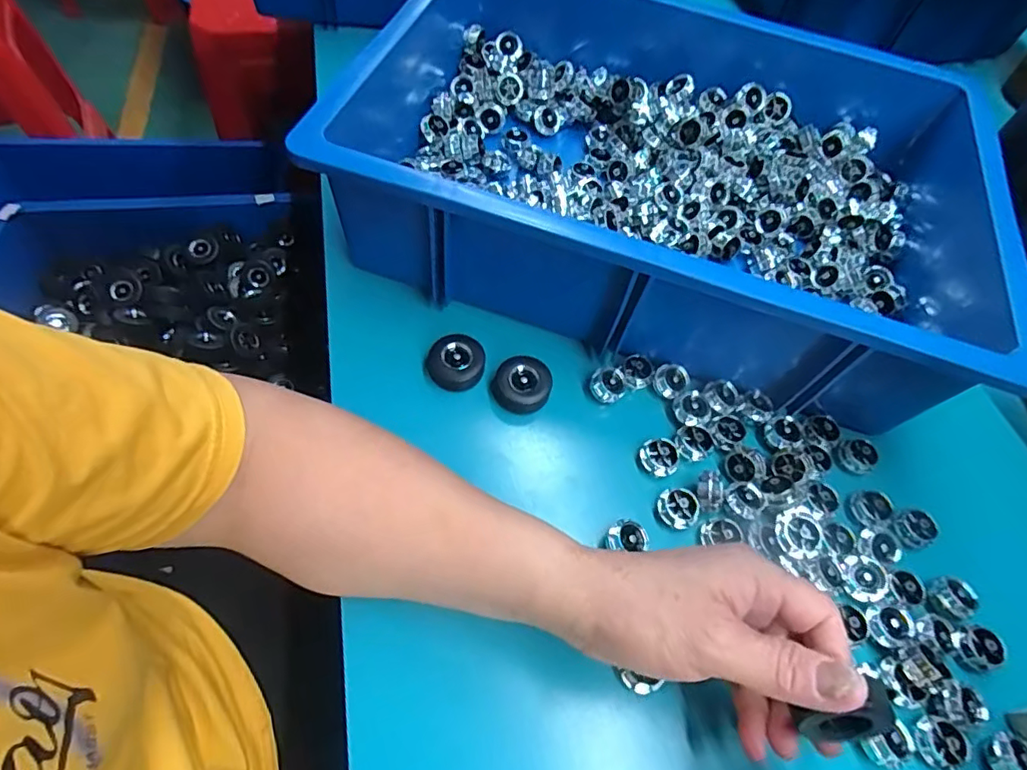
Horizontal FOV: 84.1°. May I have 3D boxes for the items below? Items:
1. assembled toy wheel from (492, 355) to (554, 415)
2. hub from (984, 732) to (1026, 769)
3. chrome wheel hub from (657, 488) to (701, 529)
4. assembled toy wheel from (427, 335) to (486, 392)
[{"bbox_3d":[0.007,0.001,0.382,0.038,0.018,0.036,2,60,-3],"label":"assembled toy wheel"},{"bbox_3d":[0.262,0.196,0.296,0.020,0.014,0.025,3,60,-3],"label":"hub"},{"bbox_3d":[0.101,0.076,0.350,0.023,0.014,0.024,2,60,-3],"label":"chrome wheel hub"},{"bbox_3d":[-0.039,-0.016,0.384,0.038,0.015,0.037,2,60,-3],"label":"assembled toy wheel"}]

